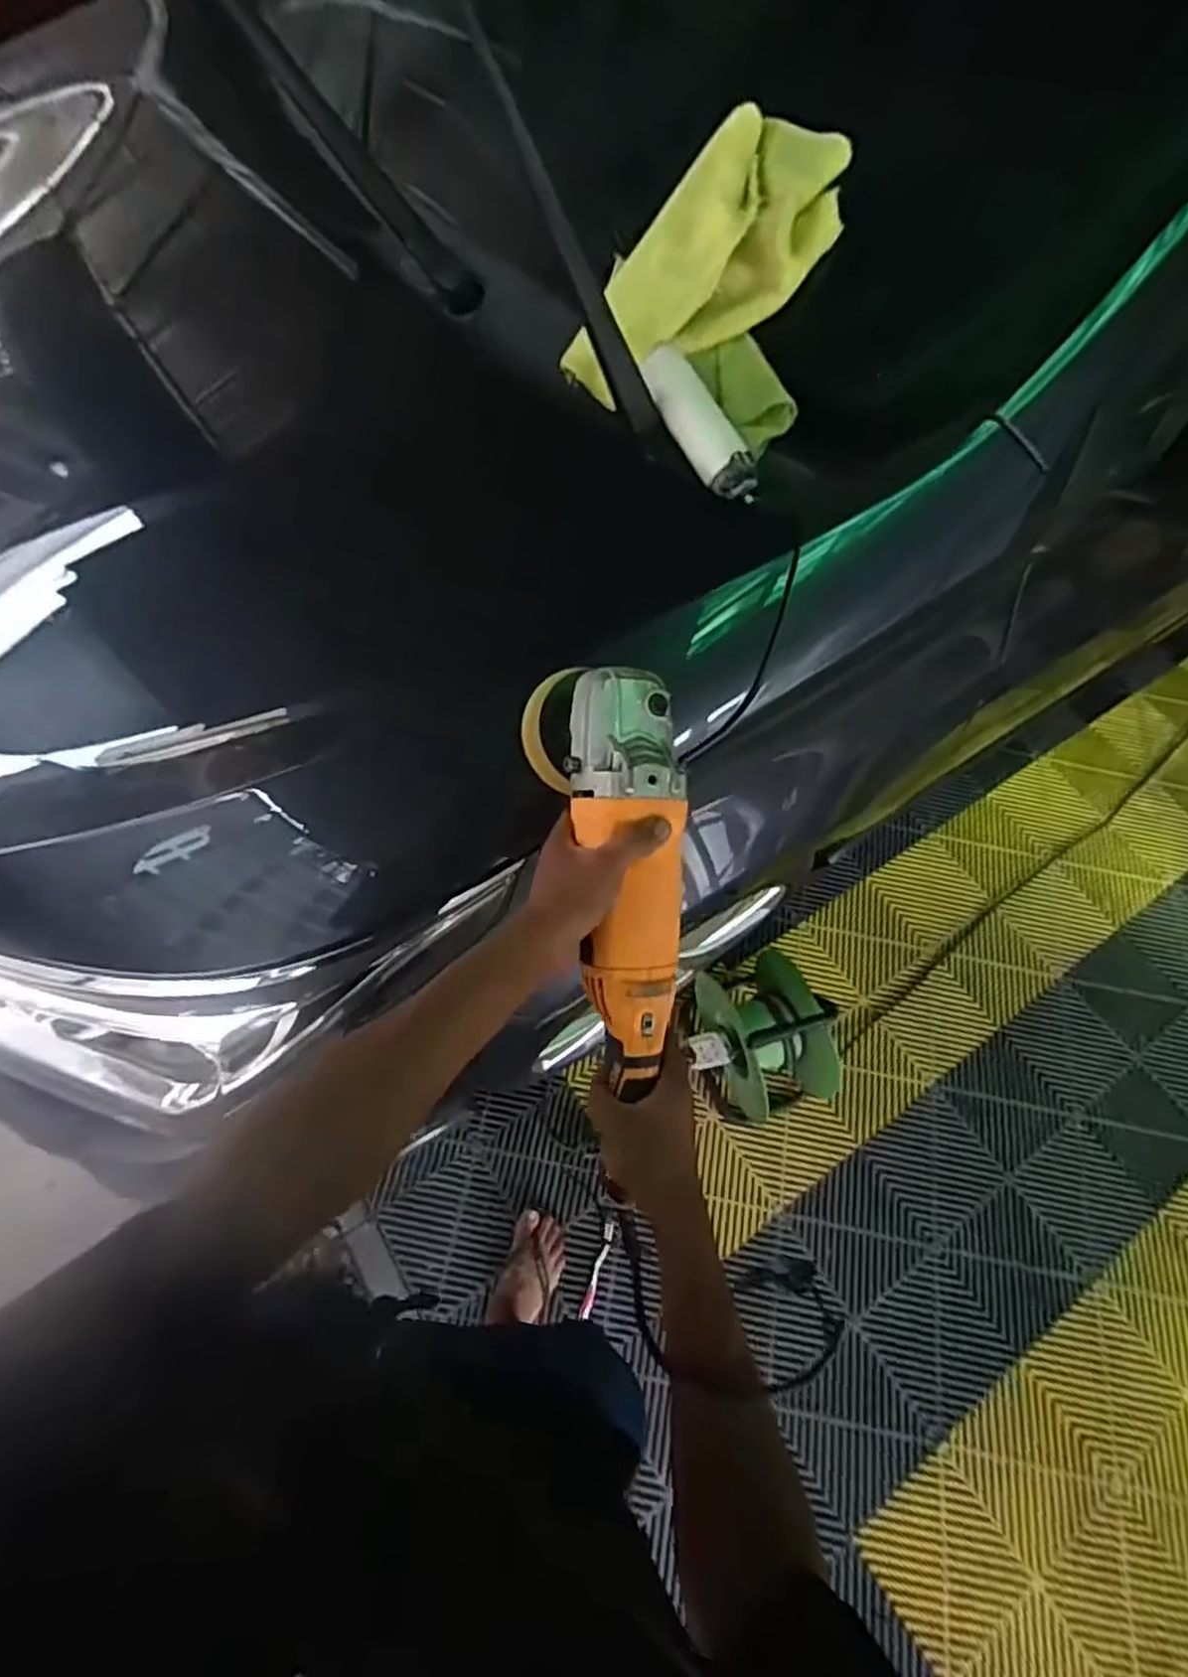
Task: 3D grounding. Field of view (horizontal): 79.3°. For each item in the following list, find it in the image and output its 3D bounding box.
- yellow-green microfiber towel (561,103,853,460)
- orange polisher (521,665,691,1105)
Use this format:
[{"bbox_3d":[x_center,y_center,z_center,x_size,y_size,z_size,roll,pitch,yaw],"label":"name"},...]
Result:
[{"bbox_3d":[0.126,-0.562,0.714,0.230,0.060,0.314,21,91,7],"label":"yellow-green microfiber towel"},{"bbox_3d":[0.015,0.023,0.526,0.101,0.095,0.304,-5,86,-6],"label":"orange polisher"}]

